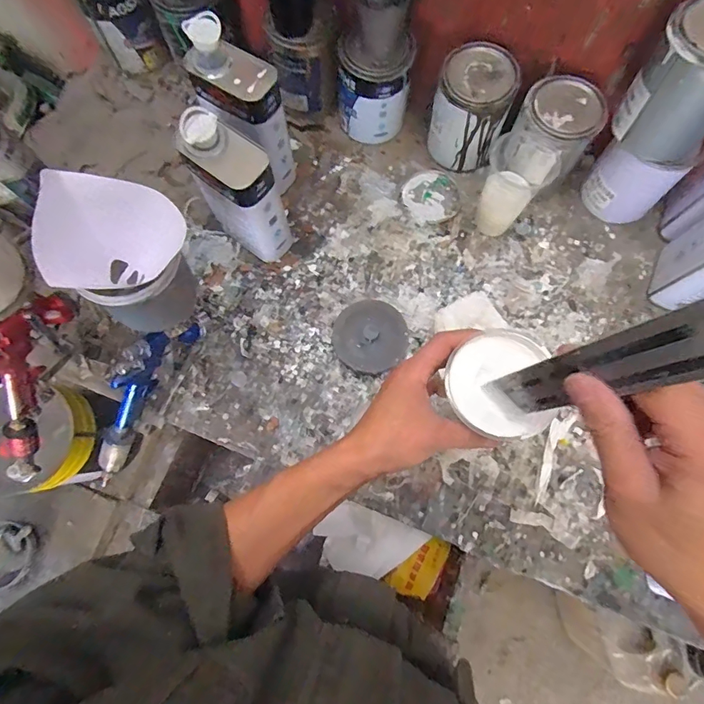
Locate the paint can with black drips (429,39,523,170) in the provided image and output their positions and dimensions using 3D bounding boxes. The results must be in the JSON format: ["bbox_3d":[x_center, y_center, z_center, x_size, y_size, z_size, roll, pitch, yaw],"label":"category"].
[{"bbox_3d":[0.170,-0.349,0.636,0.101,0.138,0.100,0,76,-1],"label":"paint can with black drips"}]

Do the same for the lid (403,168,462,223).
[{"bbox_3d":[0.125,-0.242,0.680,0.088,0.007,0.090,0,76,-1],"label":"lid"}]

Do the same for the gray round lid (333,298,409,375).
[{"bbox_3d":[0.025,-0.021,0.593,0.100,0.016,0.095,29,97,7],"label":"gray round lid"}]

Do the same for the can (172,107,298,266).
[{"bbox_3d":[-0.145,-0.204,0.570,0.113,0.199,0.058,40,79,8],"label":"can"}]

